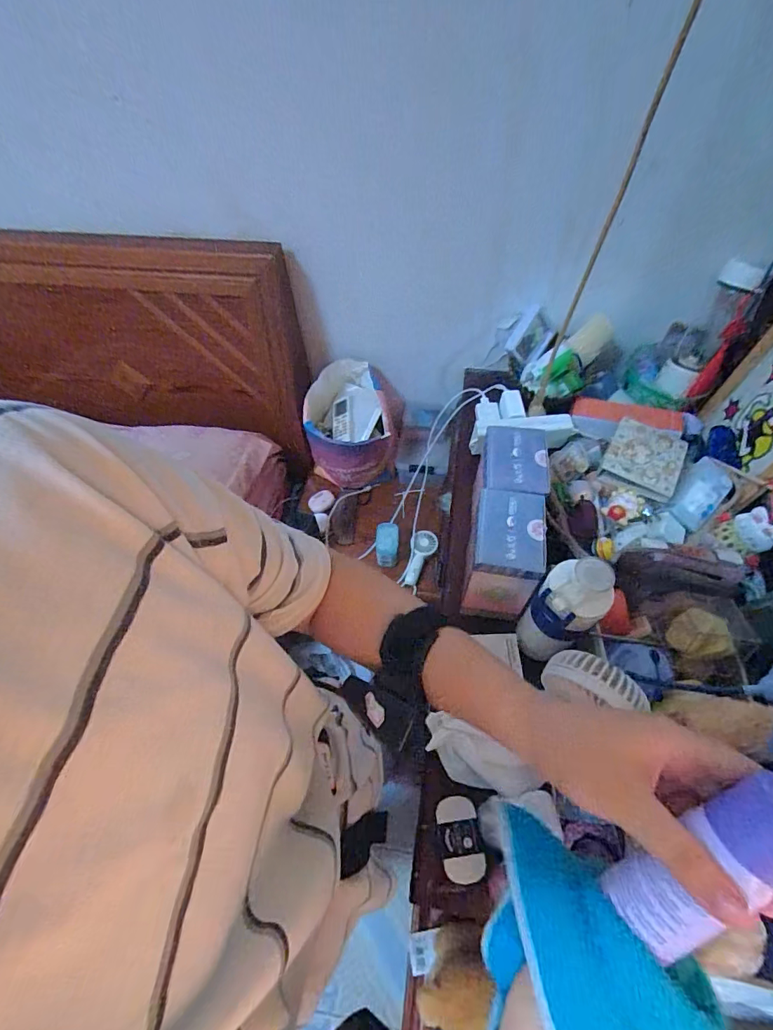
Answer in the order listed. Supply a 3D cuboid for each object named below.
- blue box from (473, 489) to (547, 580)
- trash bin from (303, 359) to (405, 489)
[{"bbox_3d":[0.154,0.019,0.552,0.080,0.021,0.111,8,58,8],"label":"blue box"},{"bbox_3d":[-0.074,-0.197,1.023,0.199,0.211,0.209,6,58,6],"label":"trash bin"}]

